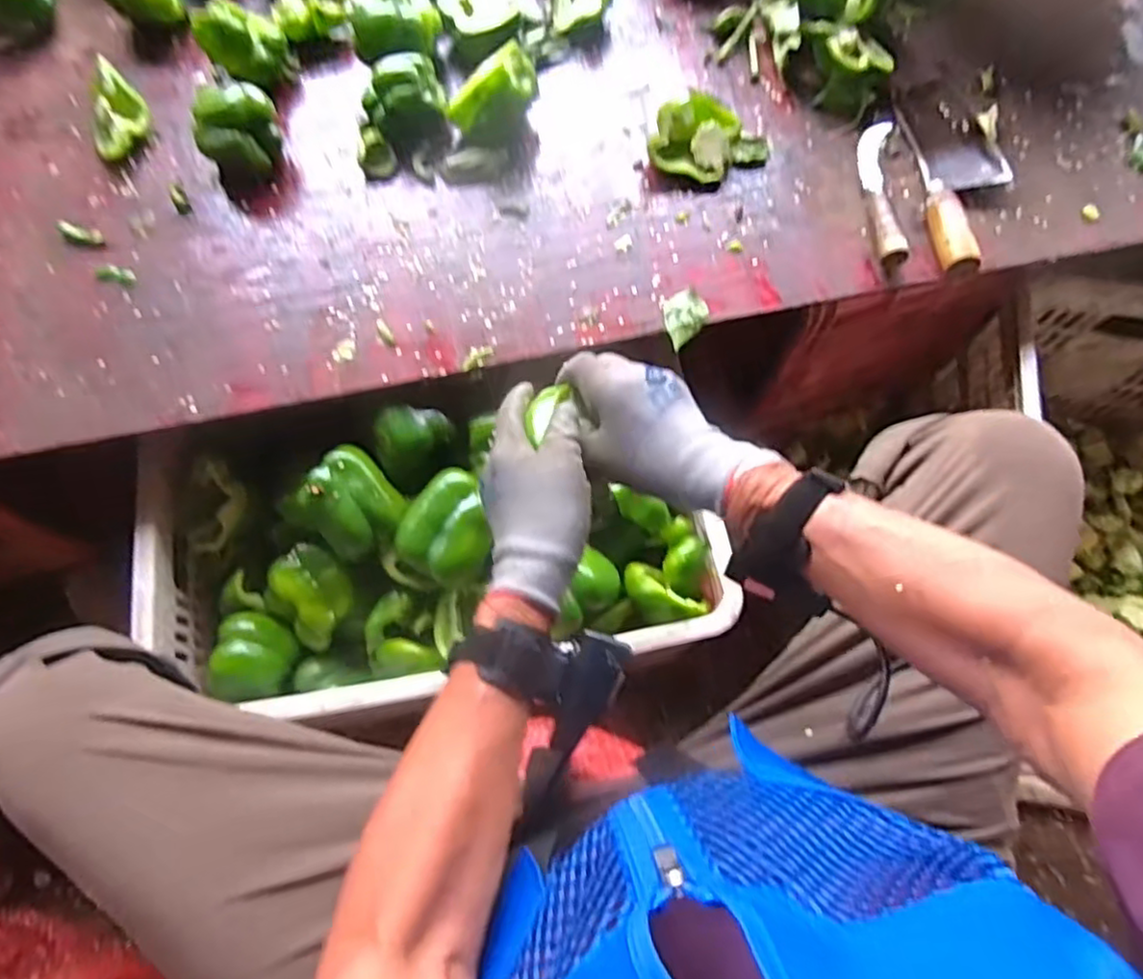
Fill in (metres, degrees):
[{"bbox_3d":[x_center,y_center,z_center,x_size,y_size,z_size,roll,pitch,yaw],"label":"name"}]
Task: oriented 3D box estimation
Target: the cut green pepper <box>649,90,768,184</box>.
[{"bbox_3d":[0.136,-0.338,0.661,0.117,0.048,0.063,10,70,3],"label":"cut green pepper"}]

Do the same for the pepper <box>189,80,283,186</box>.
[{"bbox_3d":[-0.311,-0.336,0.641,0.061,0.068,0.070,16,70,5],"label":"pepper"}]

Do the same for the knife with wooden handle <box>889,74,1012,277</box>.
[{"bbox_3d":[0.382,-0.315,0.662,0.090,0.035,0.242,-1,71,-4],"label":"knife with wooden handle"}]

